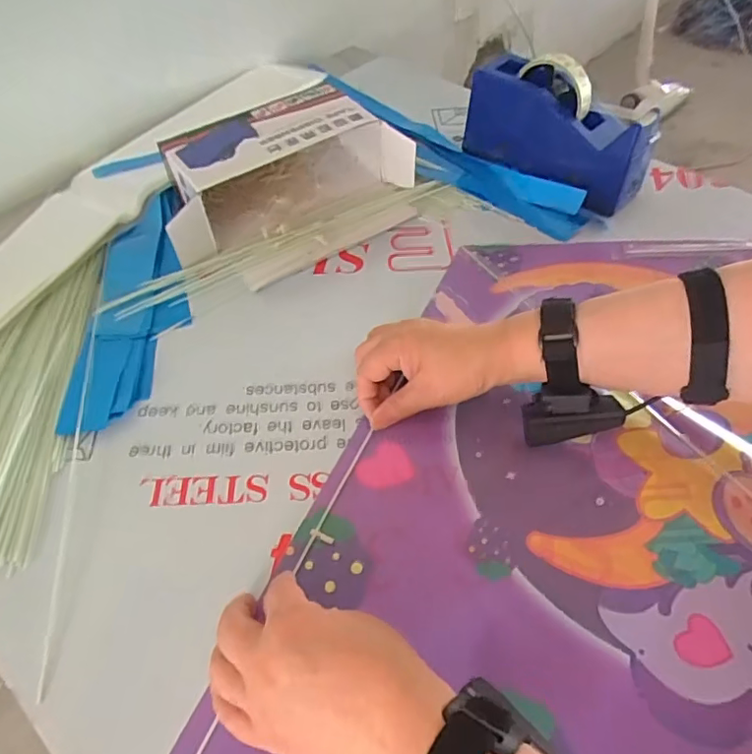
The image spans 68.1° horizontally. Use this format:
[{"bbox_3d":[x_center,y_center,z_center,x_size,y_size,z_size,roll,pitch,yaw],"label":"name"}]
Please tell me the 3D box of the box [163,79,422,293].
[{"bbox_3d":[-0.097,-0.206,0.586,0.258,0.080,0.173,-28,58,-18],"label":"box"}]

